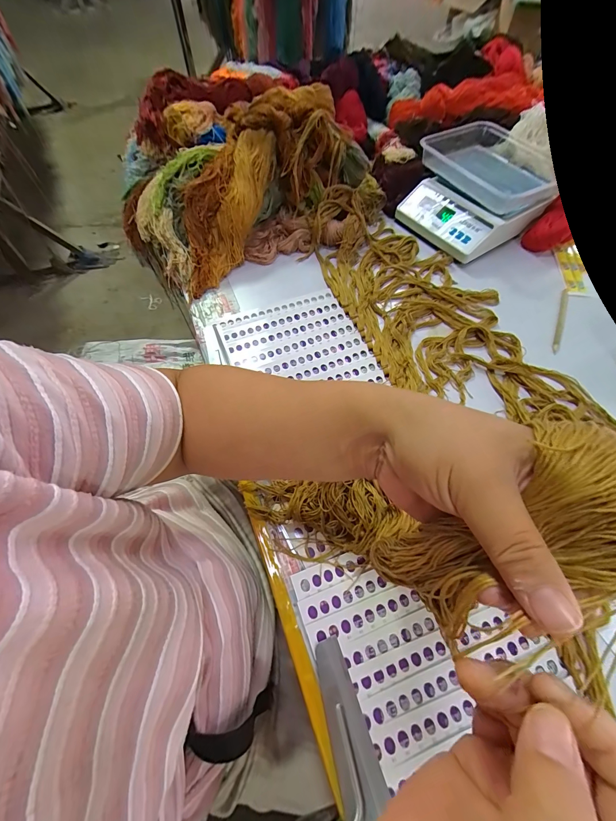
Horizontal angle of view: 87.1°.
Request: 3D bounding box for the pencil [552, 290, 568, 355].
[{"bbox_3d":[0.426,-0.153,0.545,0.010,0.004,0.154,24,65,13],"label":"pencil"}]

